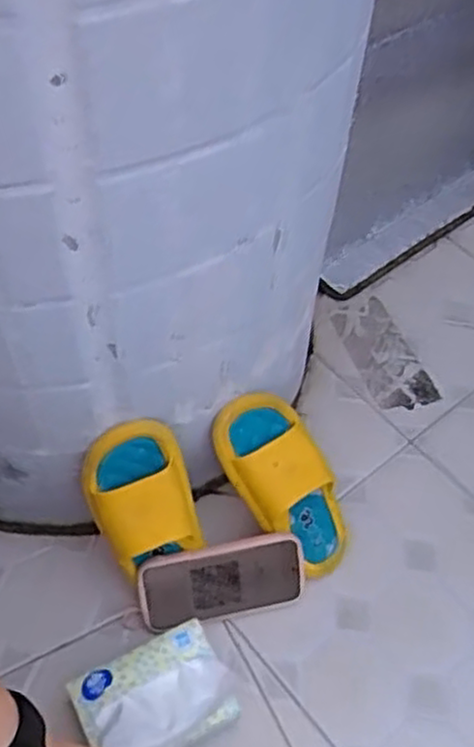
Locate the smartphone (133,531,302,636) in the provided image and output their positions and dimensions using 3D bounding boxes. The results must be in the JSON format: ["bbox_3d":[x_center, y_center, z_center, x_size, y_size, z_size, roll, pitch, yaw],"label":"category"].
[{"bbox_3d":[-0.014,0.203,0.738,0.160,0.080,0.012,-8,17,-10],"label":"smartphone"}]

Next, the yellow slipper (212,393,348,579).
[{"bbox_3d":[0.056,0.110,0.747,0.093,0.056,0.206,-44,110,-31],"label":"yellow slipper"}]

